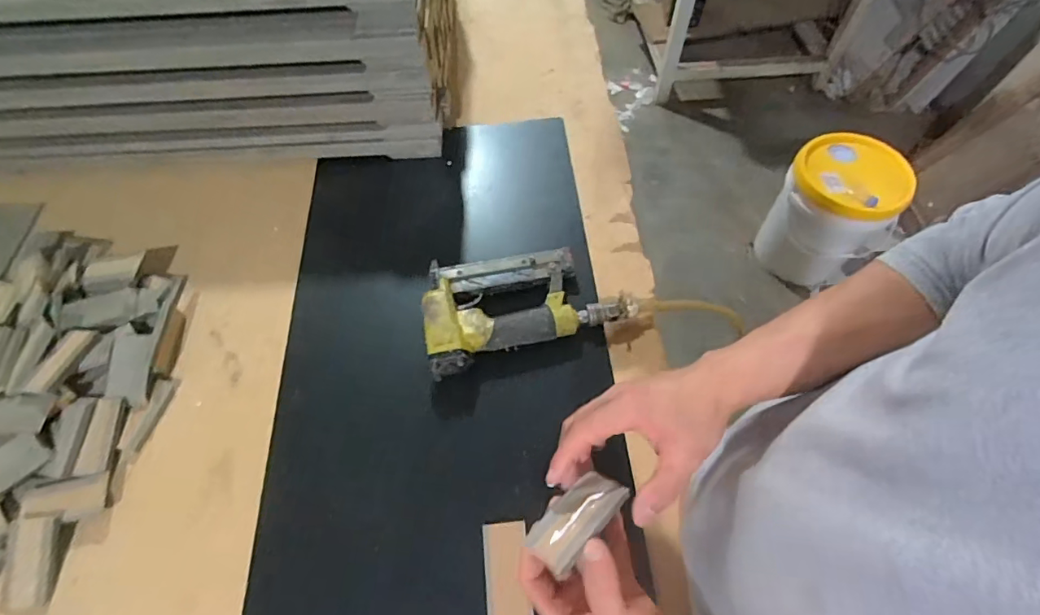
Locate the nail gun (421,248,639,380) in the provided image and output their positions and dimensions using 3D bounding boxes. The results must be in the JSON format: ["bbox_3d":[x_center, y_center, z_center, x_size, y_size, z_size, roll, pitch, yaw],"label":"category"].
[{"bbox_3d":[0.004,-0.014,0.589,0.243,0.040,0.145,-15,59,-7],"label":"nail gun"}]

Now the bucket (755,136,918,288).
[{"bbox_3d":[0.929,-0.276,1.481,0.314,0.355,0.295,-1,59,2],"label":"bucket"}]

